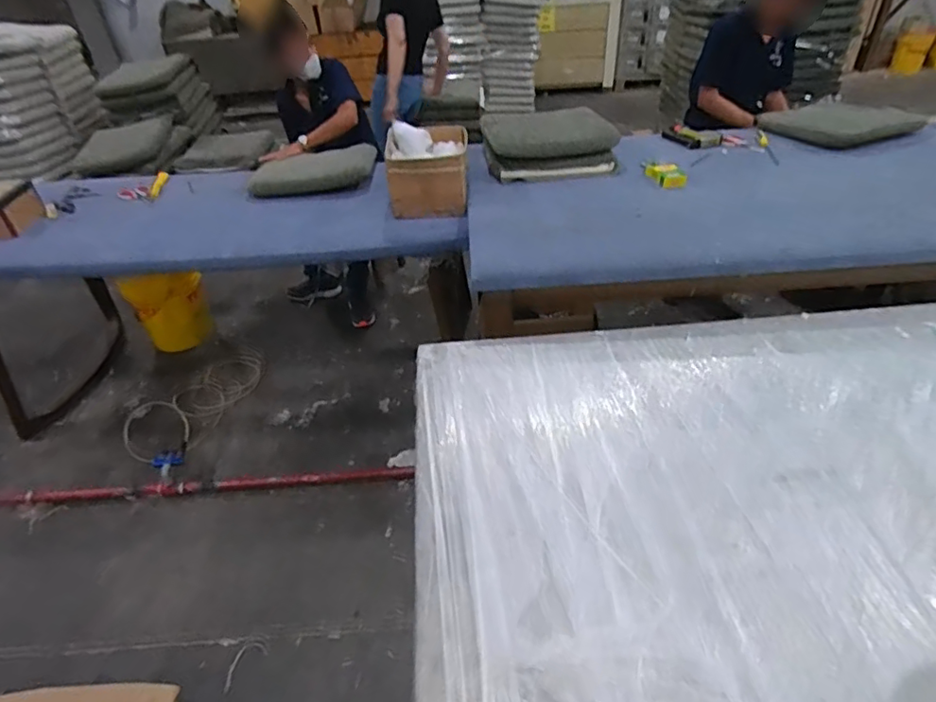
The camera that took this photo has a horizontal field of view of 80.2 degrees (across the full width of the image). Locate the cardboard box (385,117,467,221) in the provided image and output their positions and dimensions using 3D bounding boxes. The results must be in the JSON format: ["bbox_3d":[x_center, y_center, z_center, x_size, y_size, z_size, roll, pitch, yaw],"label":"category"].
[{"bbox_3d":[-0.126,-0.583,1.817,0.270,0.217,0.264,-5,38,-1],"label":"cardboard box"}]

